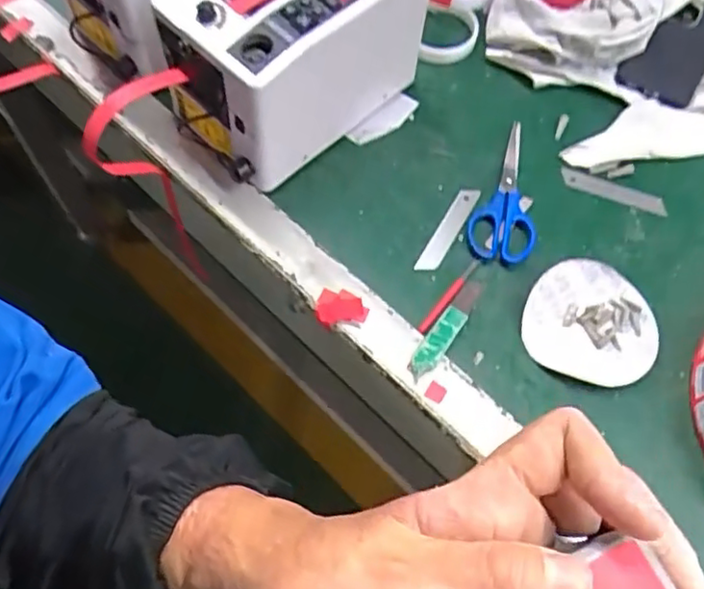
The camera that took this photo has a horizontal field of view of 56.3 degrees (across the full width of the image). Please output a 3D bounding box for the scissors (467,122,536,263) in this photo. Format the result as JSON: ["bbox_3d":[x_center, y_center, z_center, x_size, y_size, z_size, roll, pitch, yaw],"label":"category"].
[{"bbox_3d":[0.152,-0.099,0.634,0.060,0.011,0.153,15,64,5],"label":"scissors"}]

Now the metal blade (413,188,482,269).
[{"bbox_3d":[0.090,-0.062,0.614,0.021,0.005,0.101,28,66,10],"label":"metal blade"}]

